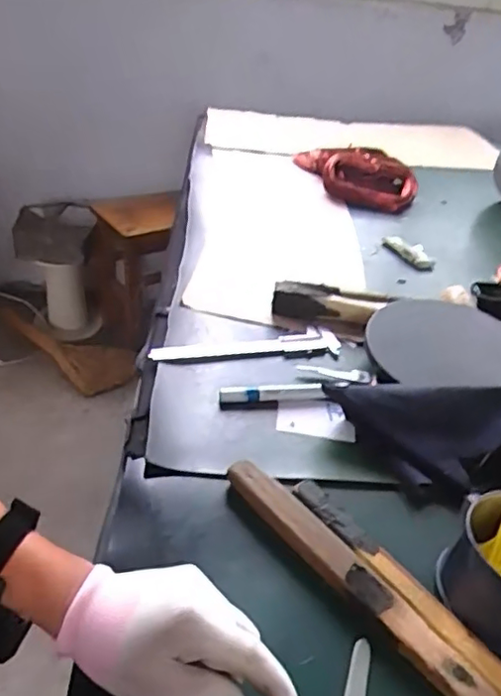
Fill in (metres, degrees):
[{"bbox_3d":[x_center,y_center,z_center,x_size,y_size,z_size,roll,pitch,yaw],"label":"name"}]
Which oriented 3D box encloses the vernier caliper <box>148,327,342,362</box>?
[{"bbox_3d":[-0.002,-0.005,0.707,0.228,0.010,0.053,-1,36,-11],"label":"vernier caliper"}]

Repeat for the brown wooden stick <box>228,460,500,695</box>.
[{"bbox_3d":[0.081,0.180,0.463,0.032,0.024,0.272,-24,45,-36],"label":"brown wooden stick"}]

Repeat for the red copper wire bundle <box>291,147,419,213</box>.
[{"bbox_3d":[0.213,-0.354,1.211,0.217,0.065,0.192,3,35,-6],"label":"red copper wire bundle"}]

